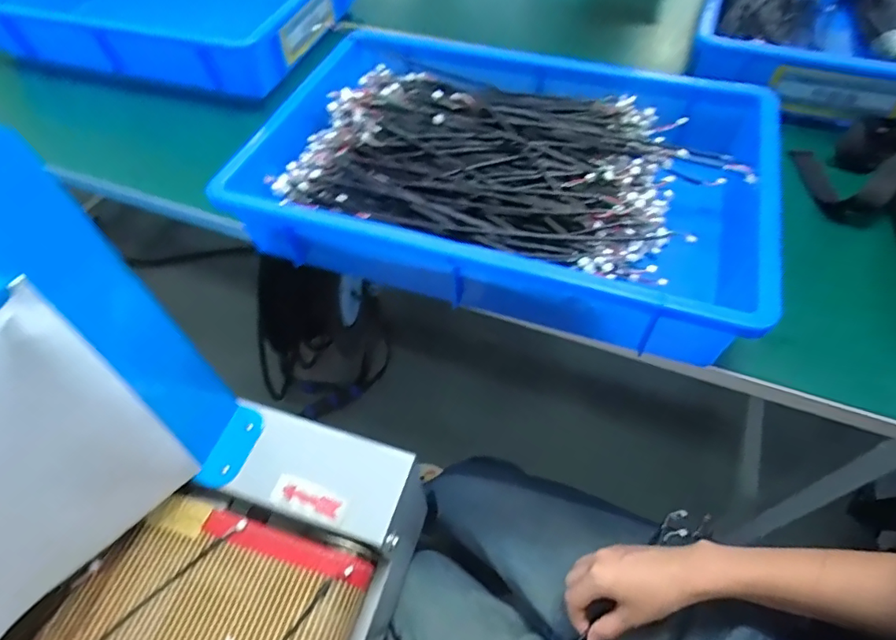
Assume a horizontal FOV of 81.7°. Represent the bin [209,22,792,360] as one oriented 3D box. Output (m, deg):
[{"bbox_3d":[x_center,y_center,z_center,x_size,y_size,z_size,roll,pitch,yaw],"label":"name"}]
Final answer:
[{"bbox_3d":[0.039,-0.146,0.475,0.484,0.087,0.291,17,55,10],"label":"bin"}]

